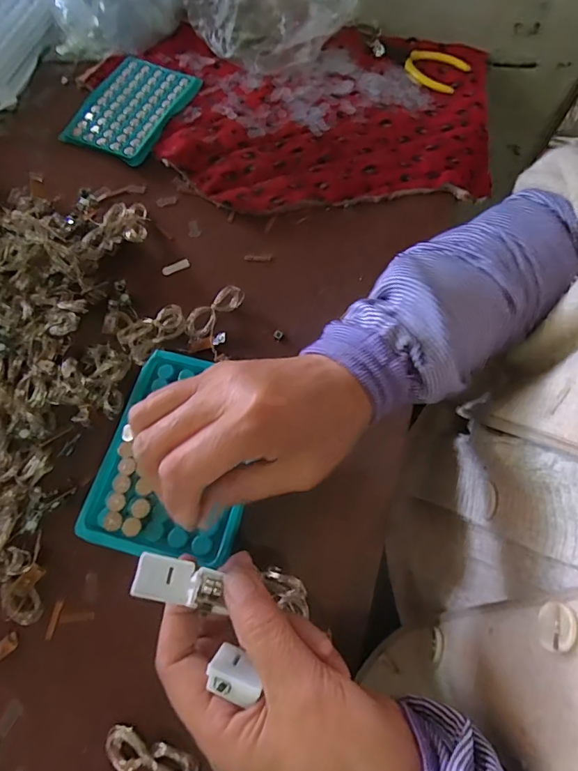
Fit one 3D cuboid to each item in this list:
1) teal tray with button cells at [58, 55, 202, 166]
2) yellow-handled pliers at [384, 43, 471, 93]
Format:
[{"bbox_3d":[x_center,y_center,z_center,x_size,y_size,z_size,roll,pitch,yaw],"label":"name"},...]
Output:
[{"bbox_3d":[-0.159,-0.284,0.460,0.093,0.008,0.133,21,69,8],"label":"teal tray with button cells"},{"bbox_3d":[0.146,-0.342,0.482,0.090,0.010,0.057,17,68,7],"label":"yellow-handled pliers"}]

